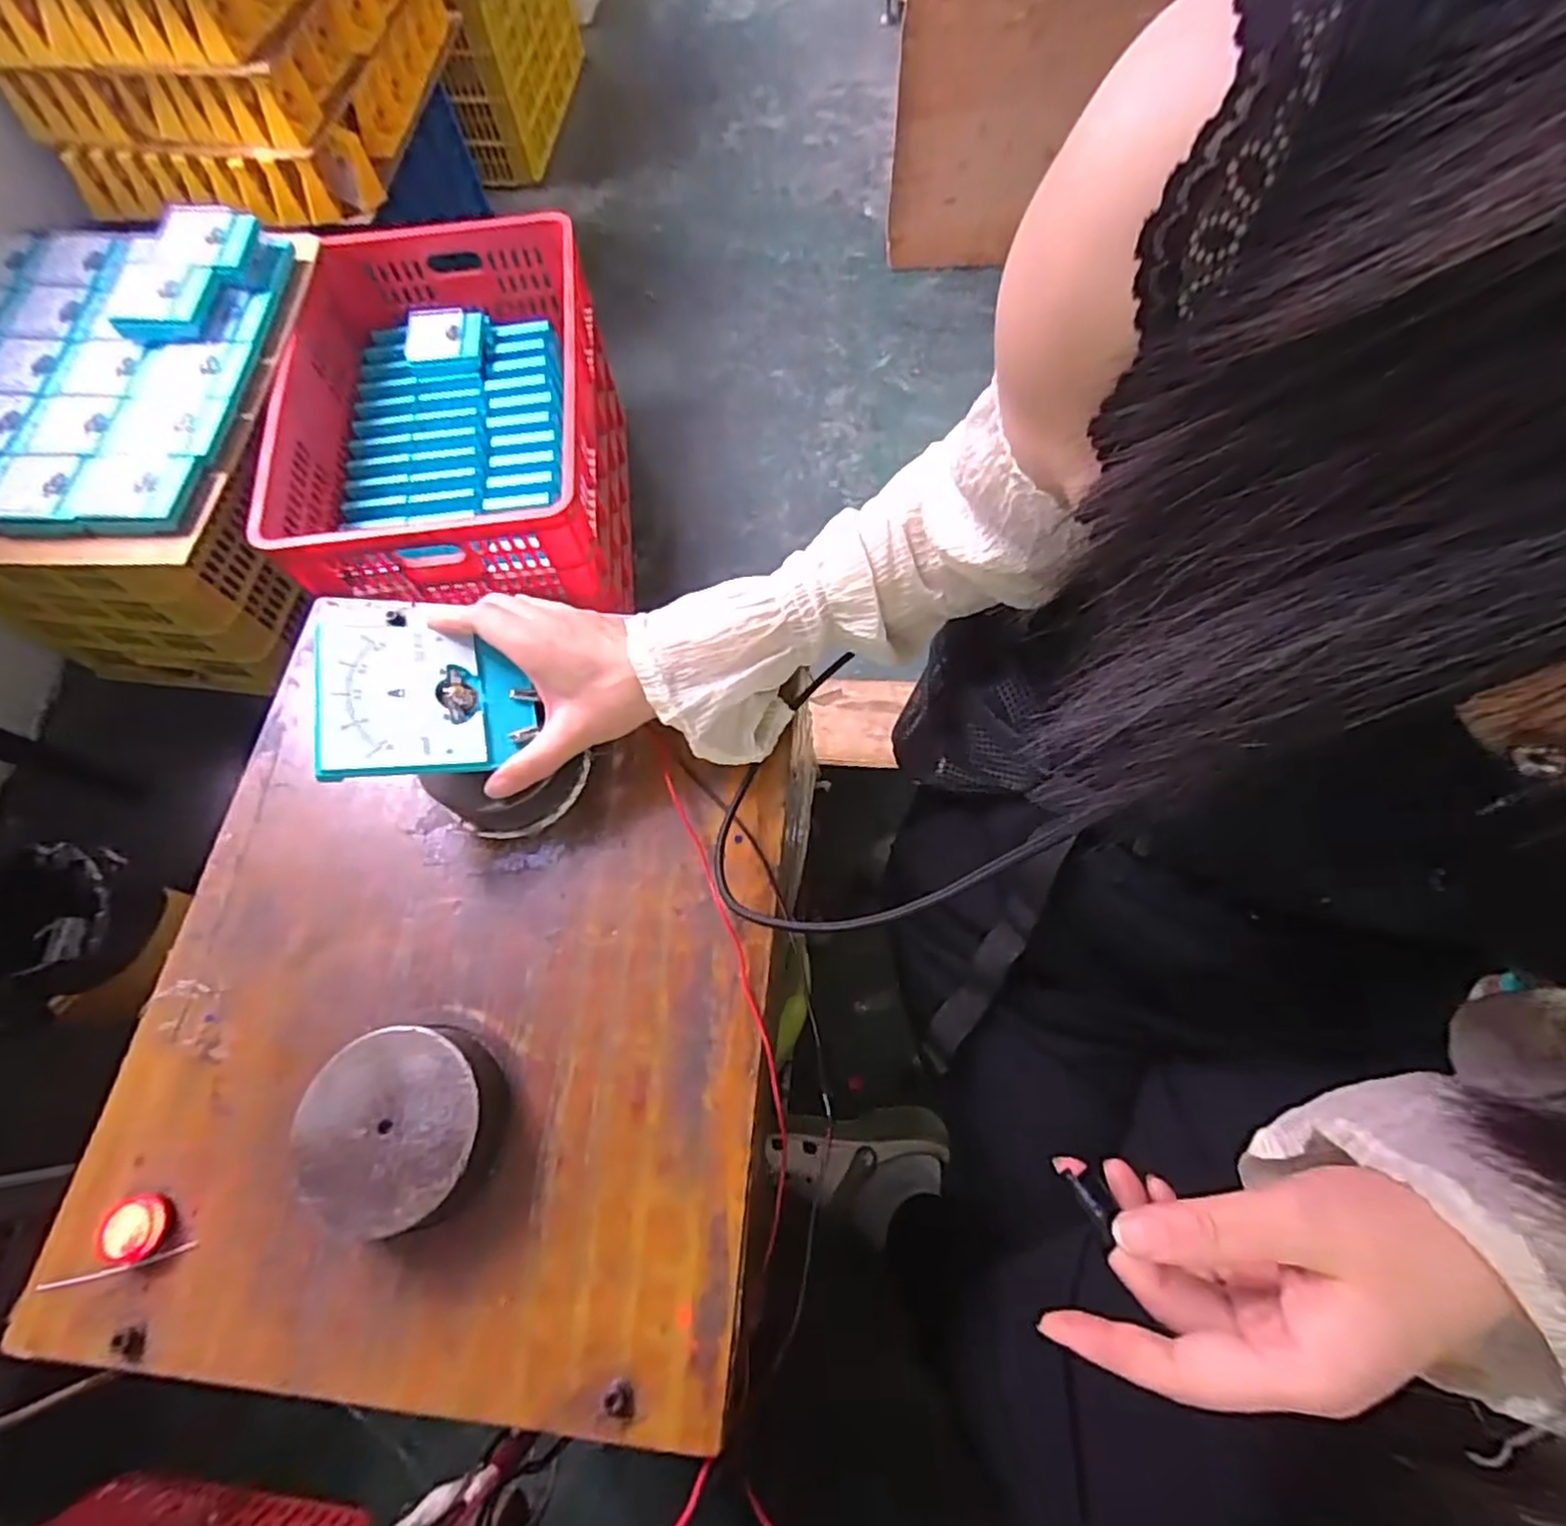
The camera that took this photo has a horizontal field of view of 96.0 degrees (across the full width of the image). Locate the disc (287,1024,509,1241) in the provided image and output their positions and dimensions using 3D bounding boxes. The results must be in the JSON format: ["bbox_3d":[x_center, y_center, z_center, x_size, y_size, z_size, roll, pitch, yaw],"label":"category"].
[{"bbox_3d":[-0.196,0.187,0.369,0.087,0.044,0.090,-1,69,2],"label":"disc"}]

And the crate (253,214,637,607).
[{"bbox_3d":[-0.499,-0.496,1.110,0.432,0.310,0.567,-7,69,-1],"label":"crate"}]

